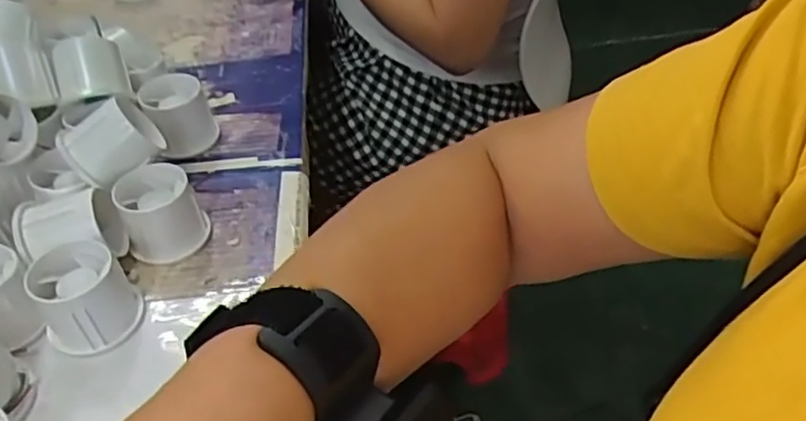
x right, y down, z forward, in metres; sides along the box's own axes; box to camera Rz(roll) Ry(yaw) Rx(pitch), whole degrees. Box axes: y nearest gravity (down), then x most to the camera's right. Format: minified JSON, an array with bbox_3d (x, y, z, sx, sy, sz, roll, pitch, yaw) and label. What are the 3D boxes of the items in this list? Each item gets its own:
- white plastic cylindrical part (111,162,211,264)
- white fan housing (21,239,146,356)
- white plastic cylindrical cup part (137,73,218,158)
[{"bbox_3d":[-0.170,0.003,0.457,0.052,0.051,0.049,-2,44,2],"label":"white plastic cylindrical part"},{"bbox_3d":[-0.199,0.054,0.405,0.055,0.047,0.051,-2,44,2],"label":"white fan housing"},{"bbox_3d":[-0.186,-0.079,0.539,0.051,0.053,0.047,-2,44,2],"label":"white plastic cylindrical cup part"}]

